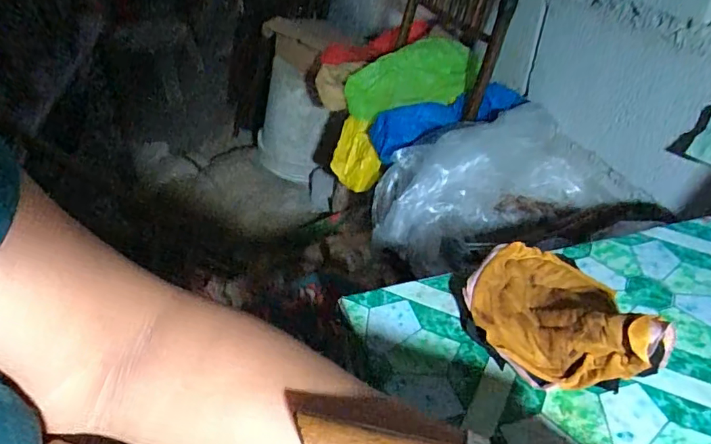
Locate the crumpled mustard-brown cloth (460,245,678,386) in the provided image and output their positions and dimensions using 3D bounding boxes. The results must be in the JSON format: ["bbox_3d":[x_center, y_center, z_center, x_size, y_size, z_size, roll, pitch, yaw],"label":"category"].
[{"bbox_3d":[0.153,0.058,0.388,0.128,0.060,0.134,9,40,8],"label":"crumpled mustard-brown cloth"}]

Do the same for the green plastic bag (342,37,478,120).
[{"bbox_3d":[0.105,-0.252,0.914,0.254,0.096,0.116,-15,40,7],"label":"green plastic bag"}]

